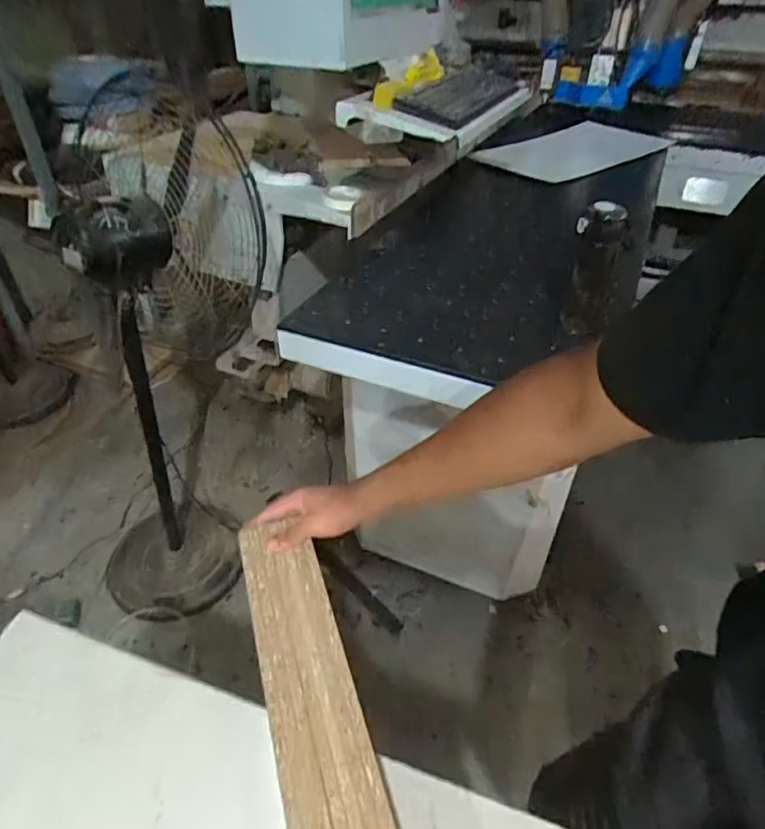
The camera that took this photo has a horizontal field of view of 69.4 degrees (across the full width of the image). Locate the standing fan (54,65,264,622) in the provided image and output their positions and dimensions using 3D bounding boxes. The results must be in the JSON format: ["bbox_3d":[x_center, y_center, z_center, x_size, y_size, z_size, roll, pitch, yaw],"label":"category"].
[{"bbox_3d":[-0.530,-0.067,1.413,0.497,1.141,0.521,-4,40,-6],"label":"standing fan"}]

